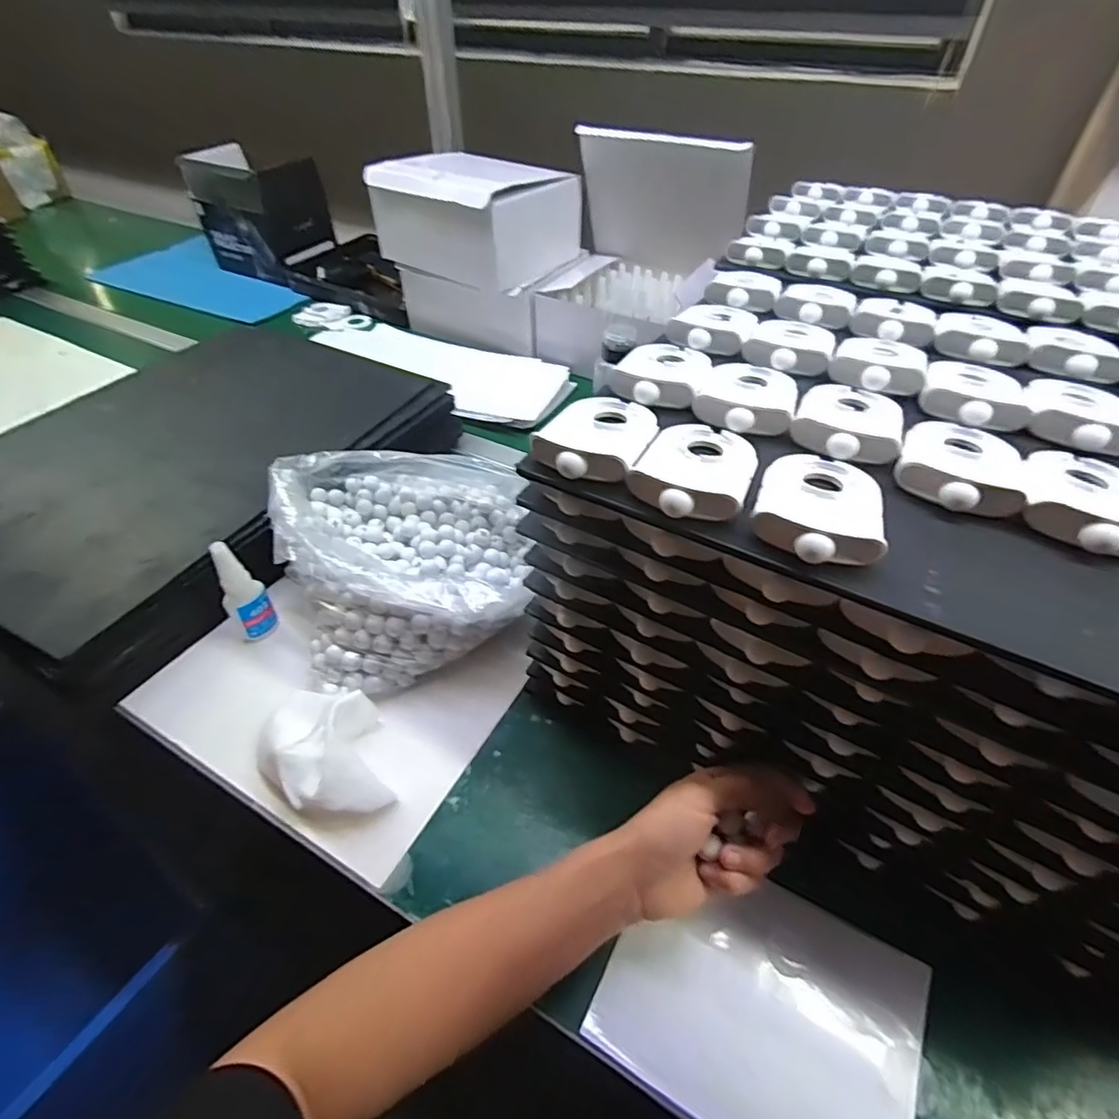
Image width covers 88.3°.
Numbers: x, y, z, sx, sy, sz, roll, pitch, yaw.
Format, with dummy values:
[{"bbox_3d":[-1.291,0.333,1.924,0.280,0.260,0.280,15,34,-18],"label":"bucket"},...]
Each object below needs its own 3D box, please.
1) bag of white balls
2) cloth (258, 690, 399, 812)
[{"bbox_3d":[-0.150,-0.006,0.533,0.181,0.116,0.219,-16,47,-15],"label":"bag of white balls"},{"bbox_3d":[-0.178,0.143,0.441,0.084,0.044,0.112,-16,47,-15],"label":"cloth"}]

